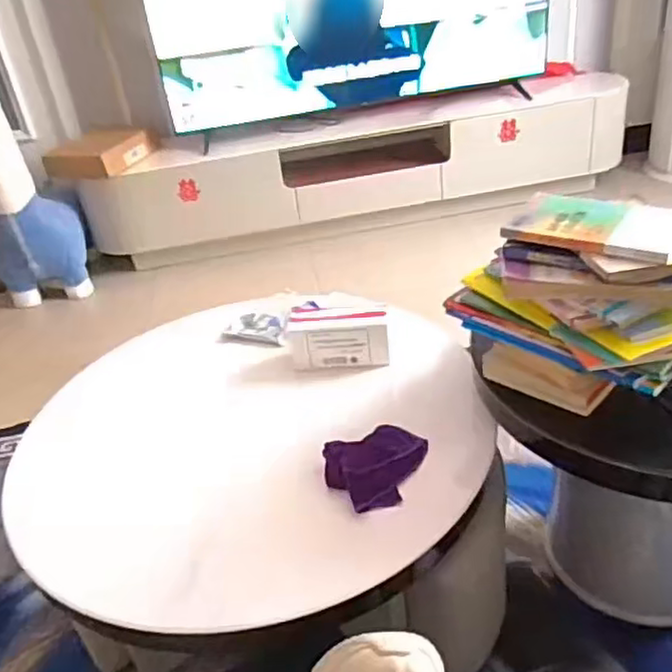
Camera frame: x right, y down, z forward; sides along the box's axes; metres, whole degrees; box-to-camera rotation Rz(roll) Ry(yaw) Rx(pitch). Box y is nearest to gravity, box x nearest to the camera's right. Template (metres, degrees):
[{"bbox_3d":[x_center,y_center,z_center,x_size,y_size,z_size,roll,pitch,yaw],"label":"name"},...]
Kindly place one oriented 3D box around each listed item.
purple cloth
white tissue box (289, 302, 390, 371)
[{"bbox_3d":[0.065,0.185,0.977,0.155,0.059,0.112,-23,33,-26],"label":"purple cloth"},{"bbox_3d":[0.007,-0.001,1.230,0.174,0.083,0.104,-2,32,8],"label":"white tissue box"}]

